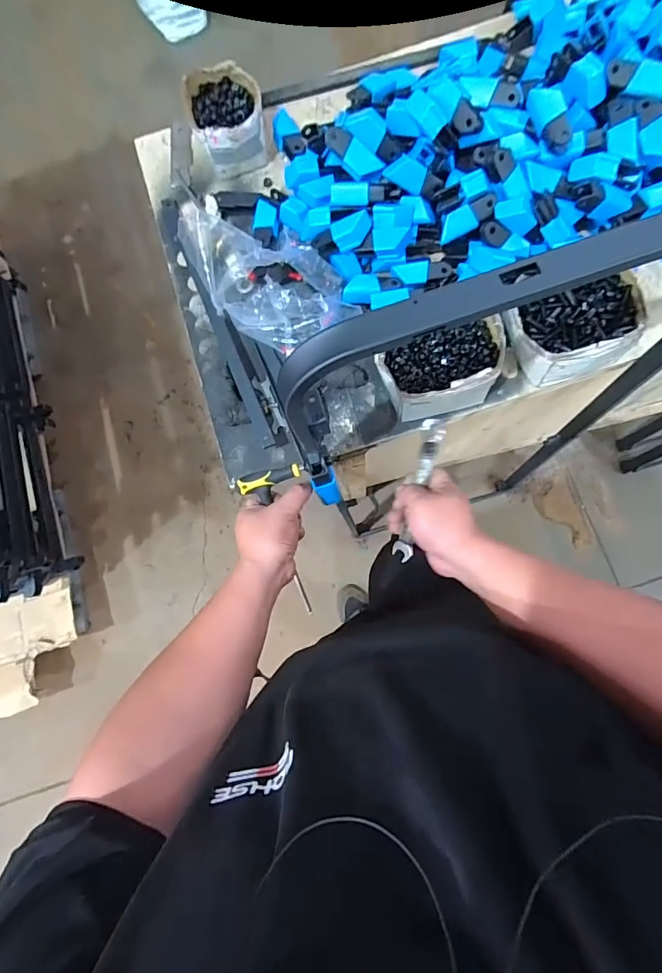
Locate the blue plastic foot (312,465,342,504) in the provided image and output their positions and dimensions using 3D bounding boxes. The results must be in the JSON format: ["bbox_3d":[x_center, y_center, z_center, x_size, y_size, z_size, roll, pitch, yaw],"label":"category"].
[{"bbox_3d":[-0.005,0.001,0.547,0.028,0.056,0.024,-12,38,4],"label":"blue plastic foot"}]

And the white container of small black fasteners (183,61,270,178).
[{"bbox_3d":[-0.164,-0.581,0.700,0.114,0.071,0.137,-20,81,1],"label":"white container of small black fasteners"}]

